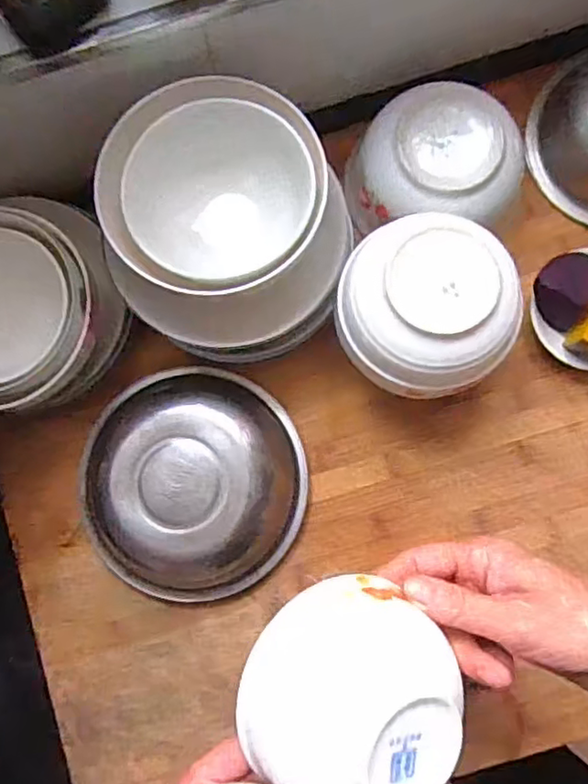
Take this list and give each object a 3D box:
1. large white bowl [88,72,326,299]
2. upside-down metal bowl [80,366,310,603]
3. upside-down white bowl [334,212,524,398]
[{"bbox_3d":[-0.052,-0.133,0.431,0.138,0.062,0.142,0,85,3],"label":"large white bowl"},{"bbox_3d":[-0.080,0.072,0.488,0.171,0.055,0.180,0,86,2],"label":"upside-down metal bowl"},{"bbox_3d":[0.091,-0.057,0.418,0.118,0.047,0.112,0,85,3],"label":"upside-down white bowl"}]

